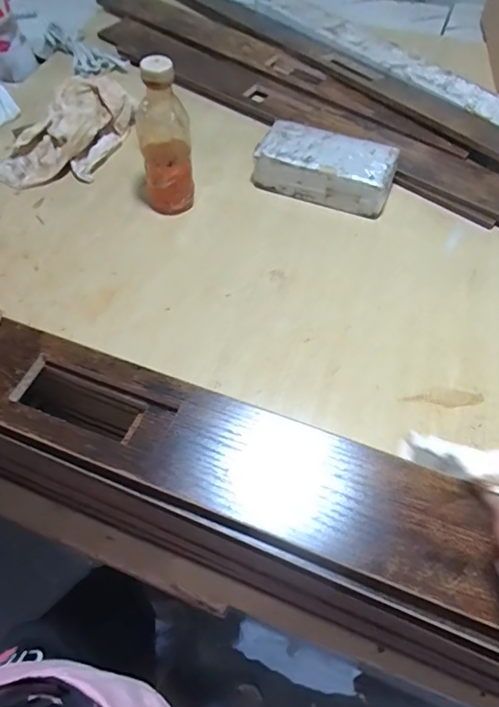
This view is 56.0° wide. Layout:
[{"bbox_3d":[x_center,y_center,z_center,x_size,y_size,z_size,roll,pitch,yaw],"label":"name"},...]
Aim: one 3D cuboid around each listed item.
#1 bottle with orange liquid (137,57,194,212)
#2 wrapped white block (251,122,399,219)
[{"bbox_3d":[-0.119,-0.288,0.648,0.075,0.204,0.058,-8,59,-5],"label":"bottle with orange liquid"},{"bbox_3d":[0.117,-0.291,0.727,0.212,0.055,0.110,22,61,13],"label":"wrapped white block"}]

